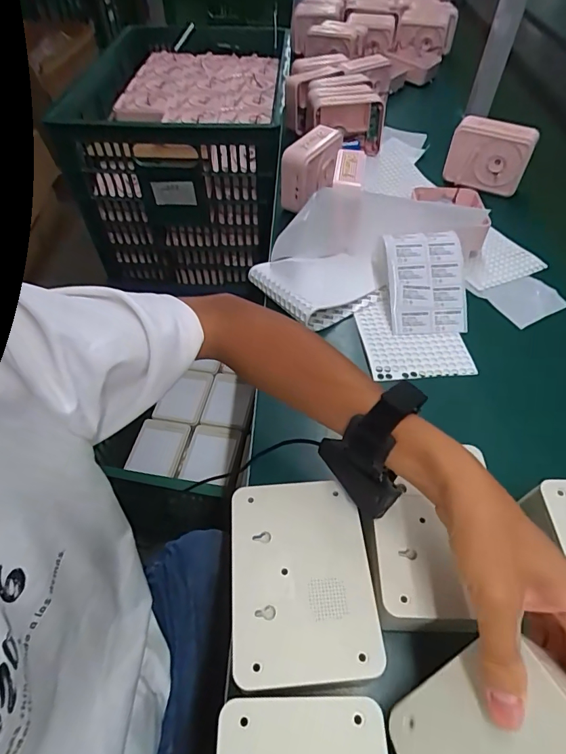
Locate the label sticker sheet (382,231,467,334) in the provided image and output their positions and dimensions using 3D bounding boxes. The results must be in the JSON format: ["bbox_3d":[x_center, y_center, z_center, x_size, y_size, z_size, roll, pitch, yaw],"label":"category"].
[{"bbox_3d":[0.184,-0.122,0.551,0.095,0.015,0.135,-4,88,1],"label":"label sticker sheet"}]

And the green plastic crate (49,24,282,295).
[{"bbox_3d":[-0.231,-0.625,1.126,0.456,0.325,0.656,1,52,1],"label":"green plastic crate"}]

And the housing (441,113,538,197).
[{"bbox_3d":[0.348,-0.373,0.732,0.130,0.099,0.029,24,56,17],"label":"housing"}]

